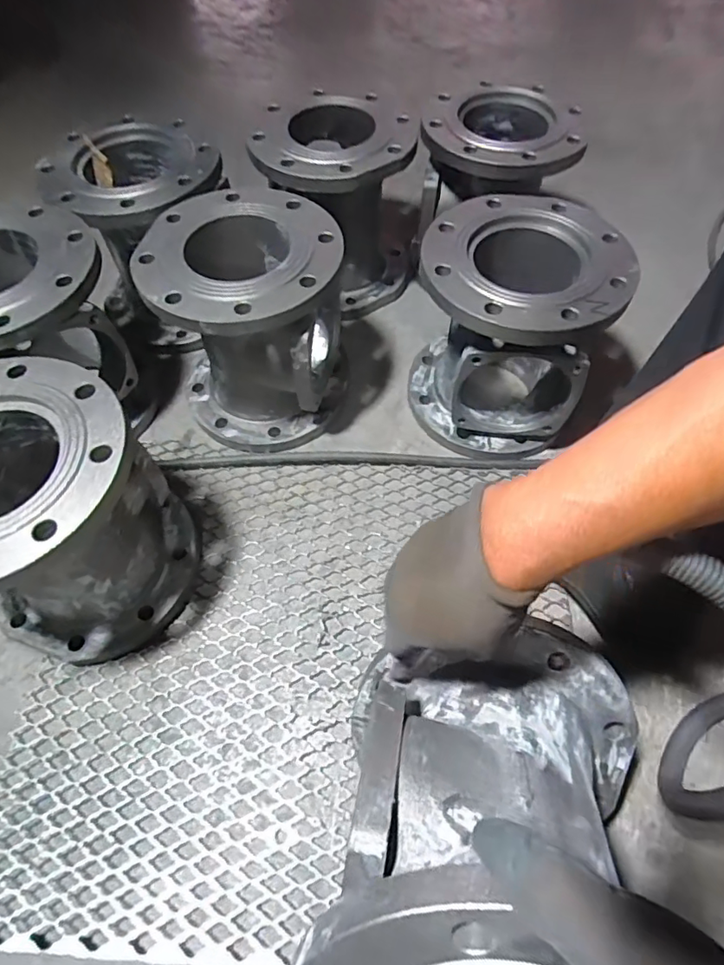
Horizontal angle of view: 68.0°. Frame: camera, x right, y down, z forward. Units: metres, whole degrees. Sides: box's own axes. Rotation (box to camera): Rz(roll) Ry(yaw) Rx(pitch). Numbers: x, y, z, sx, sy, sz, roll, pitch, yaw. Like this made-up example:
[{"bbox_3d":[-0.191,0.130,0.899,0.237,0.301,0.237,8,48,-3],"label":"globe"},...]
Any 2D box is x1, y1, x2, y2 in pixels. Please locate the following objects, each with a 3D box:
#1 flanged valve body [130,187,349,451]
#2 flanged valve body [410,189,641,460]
[{"bbox_3d":[-0.145,-0.206,0.732,0.234,0.252,0.232,3,58,3],"label":"flanged valve body"},{"bbox_3d":[0.191,-0.196,0.722,0.238,0.250,0.233,14,59,9],"label":"flanged valve body"}]

